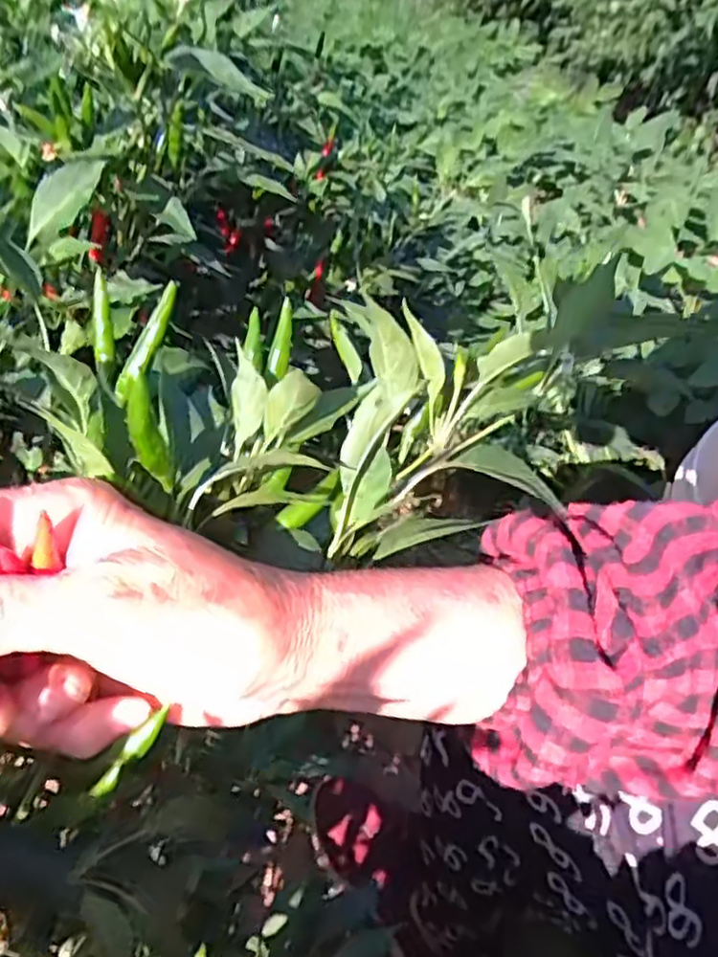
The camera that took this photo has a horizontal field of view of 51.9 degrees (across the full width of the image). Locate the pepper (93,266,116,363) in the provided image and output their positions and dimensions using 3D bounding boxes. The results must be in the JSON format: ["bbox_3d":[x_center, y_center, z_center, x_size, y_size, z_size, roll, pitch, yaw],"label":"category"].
[{"bbox_3d":[-0.103,-0.065,0.296,0.008,0.036,0.005,2,13,10],"label":"pepper"}]

